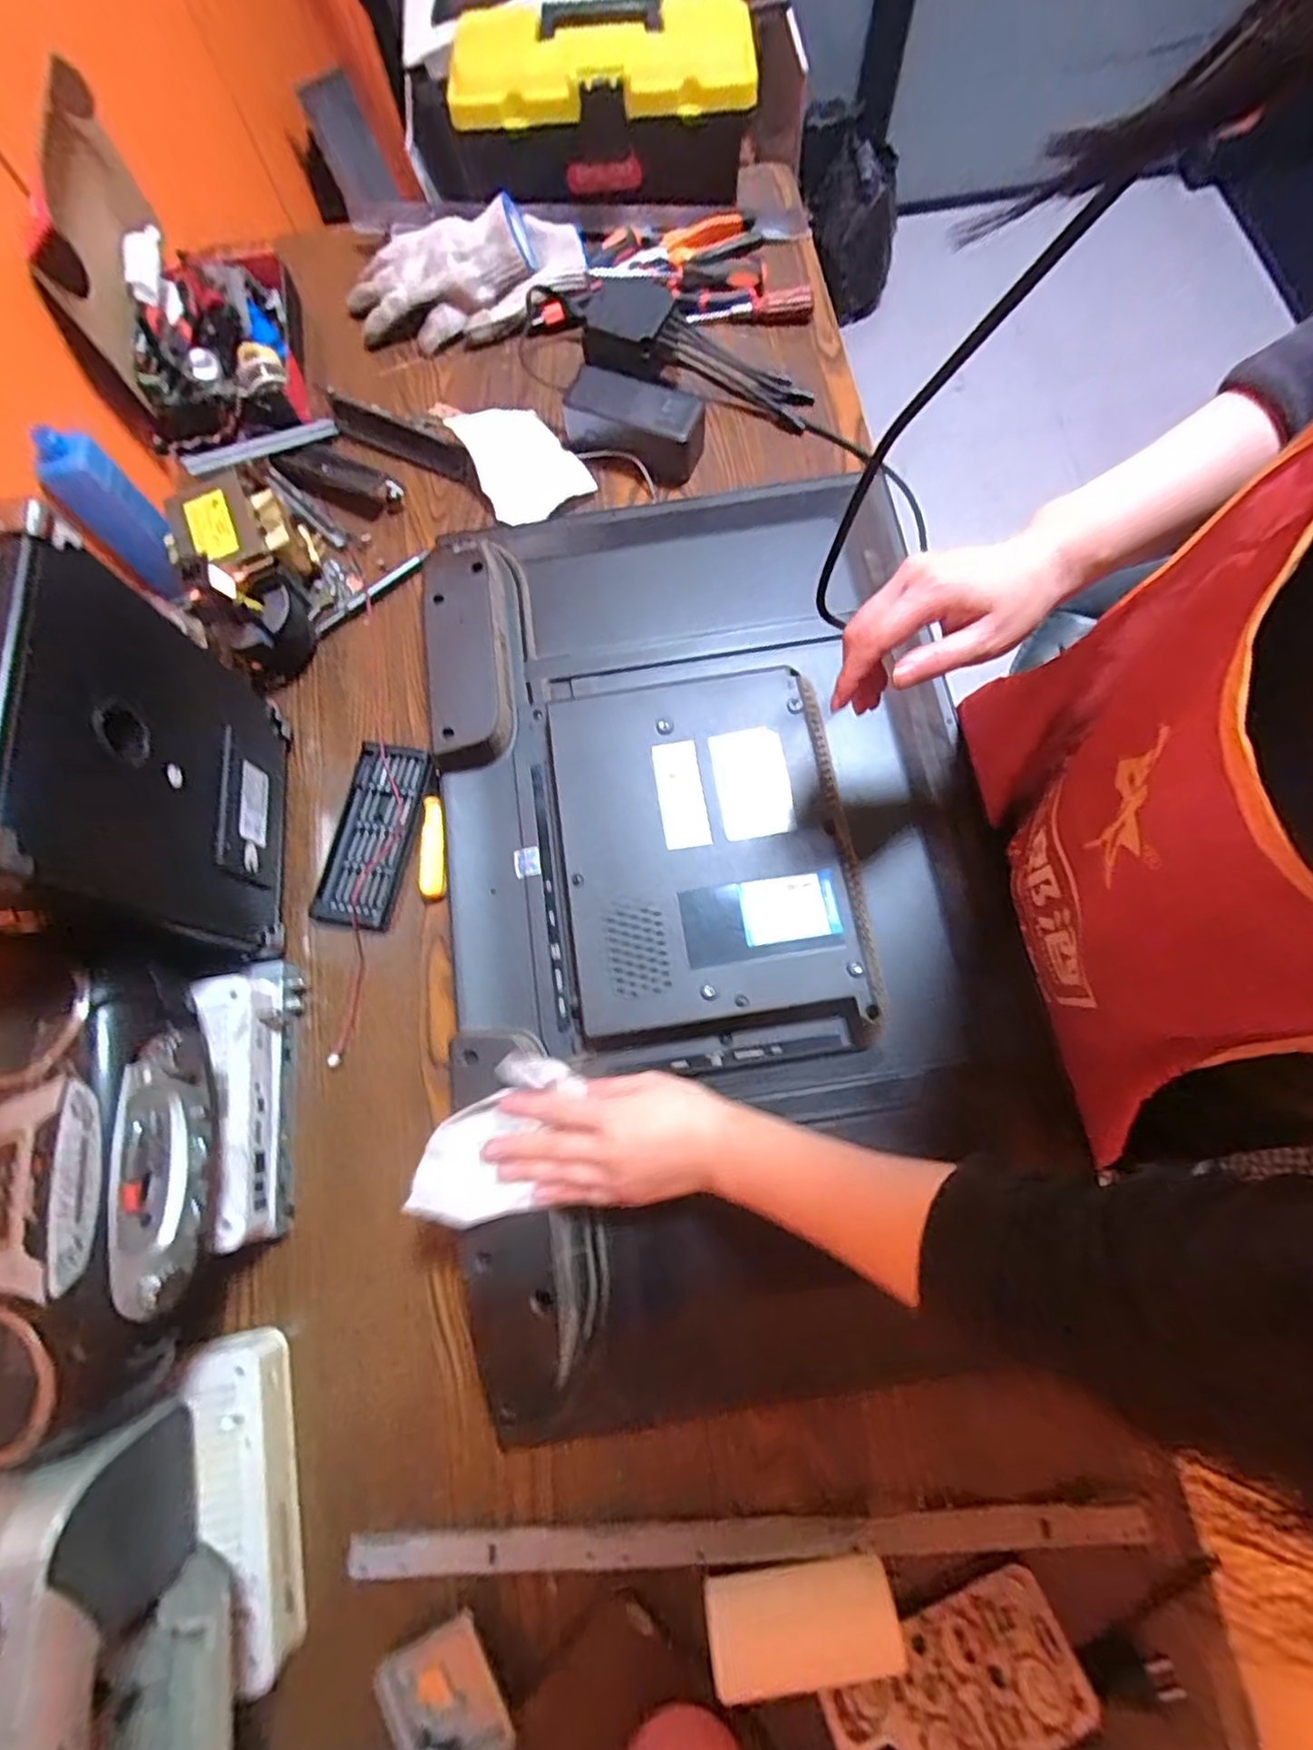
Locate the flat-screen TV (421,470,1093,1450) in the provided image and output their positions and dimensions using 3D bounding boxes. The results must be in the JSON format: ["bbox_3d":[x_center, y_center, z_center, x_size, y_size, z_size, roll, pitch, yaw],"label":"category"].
[{"bbox_3d":[0.052,-0.015,0.511,0.411,0.080,0.699,-7,70,-2],"label":"flat-screen TV"}]

